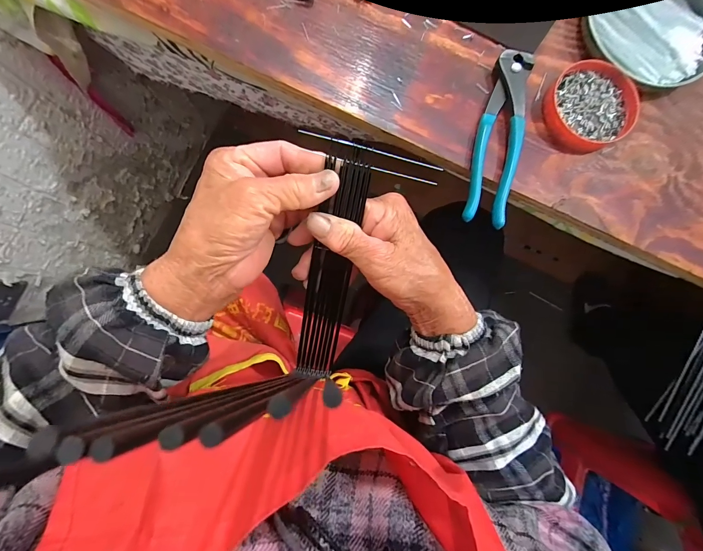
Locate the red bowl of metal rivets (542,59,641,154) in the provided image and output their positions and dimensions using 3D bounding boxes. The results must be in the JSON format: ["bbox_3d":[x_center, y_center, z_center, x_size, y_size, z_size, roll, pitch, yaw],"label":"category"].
[{"bbox_3d":[0.225,-0.160,0.309,0.080,0.017,0.079,0,84,-3],"label":"red bowl of metal rivets"}]

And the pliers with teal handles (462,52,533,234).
[{"bbox_3d":[0.137,-0.127,0.302,0.039,0.016,0.165,15,84,-2],"label":"pliers with teal handles"}]

